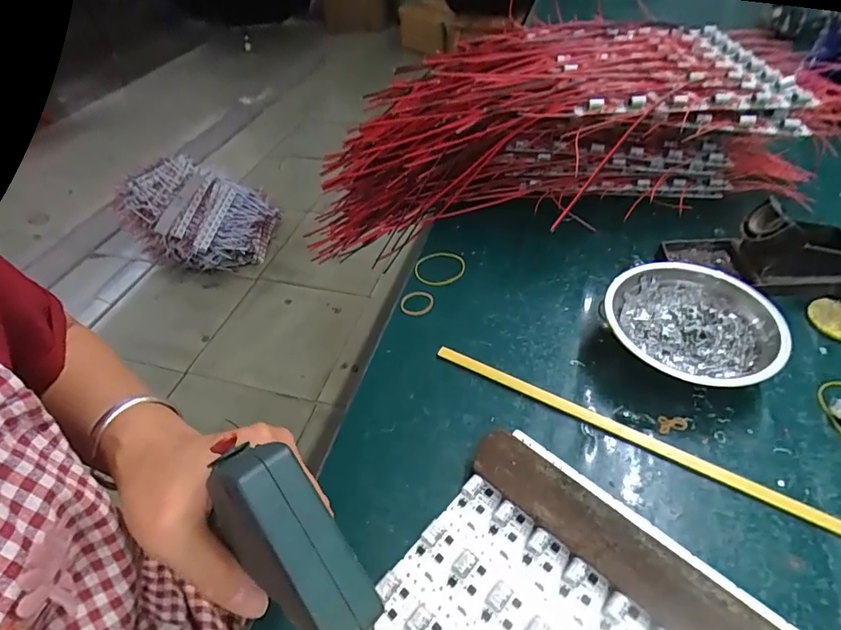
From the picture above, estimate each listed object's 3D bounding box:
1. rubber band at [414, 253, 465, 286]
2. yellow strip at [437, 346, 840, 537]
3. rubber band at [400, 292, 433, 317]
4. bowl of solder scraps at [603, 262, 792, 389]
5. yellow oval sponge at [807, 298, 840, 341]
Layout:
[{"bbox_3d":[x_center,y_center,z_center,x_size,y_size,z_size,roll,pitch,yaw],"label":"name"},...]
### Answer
[{"bbox_3d":[0.021,-0.046,0.473,0.054,0.006,0.041,-24,58,-20],"label":"rubber band"},{"bbox_3d":[0.152,0.086,0.340,0.311,0.005,0.011,23,52,23],"label":"yellow strip"},{"bbox_3d":[-0.002,-0.012,0.441,0.031,0.005,0.026,-36,54,-27],"label":"rubber band"},{"bbox_3d":[0.216,0.012,0.382,0.129,0.039,0.124,-2,46,2],"label":"bowl of solder scraps"},{"bbox_3d":[0.359,0.005,0.403,0.046,0.006,0.044,-2,46,2],"label":"yellow oval sponge"}]

